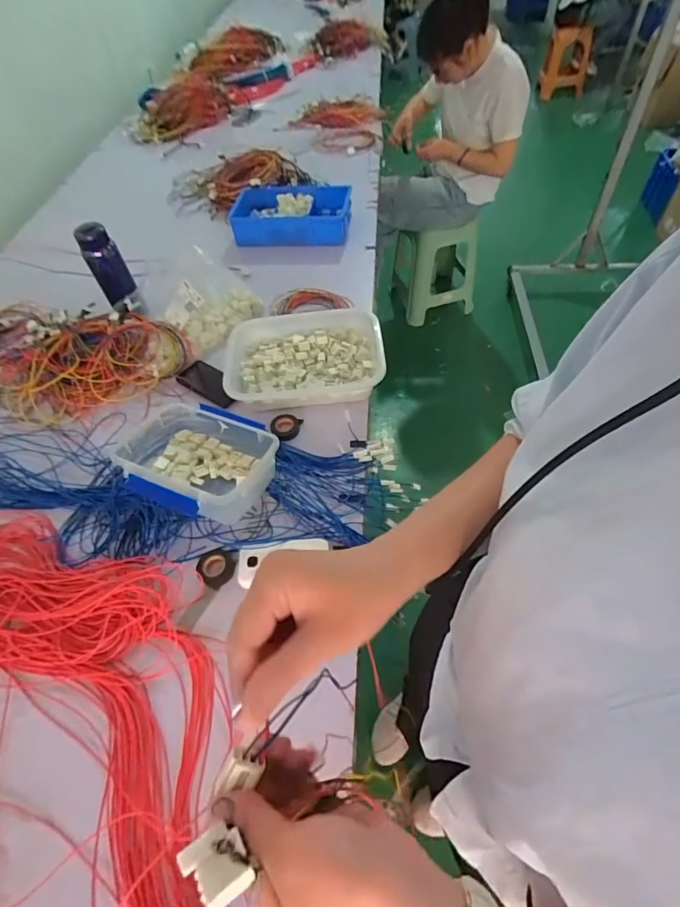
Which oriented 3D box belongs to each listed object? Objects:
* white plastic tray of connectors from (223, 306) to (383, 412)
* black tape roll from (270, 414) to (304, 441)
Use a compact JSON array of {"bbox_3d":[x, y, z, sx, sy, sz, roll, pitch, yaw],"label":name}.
[{"bbox_3d":[-0.077,-0.207,0.946,0.336,0.090,0.234,-6,55,-1],"label":"white plastic tray of connectors"},{"bbox_3d":[-0.114,-0.054,0.879,0.061,0.015,0.060,-2,55,2],"label":"black tape roll"}]

